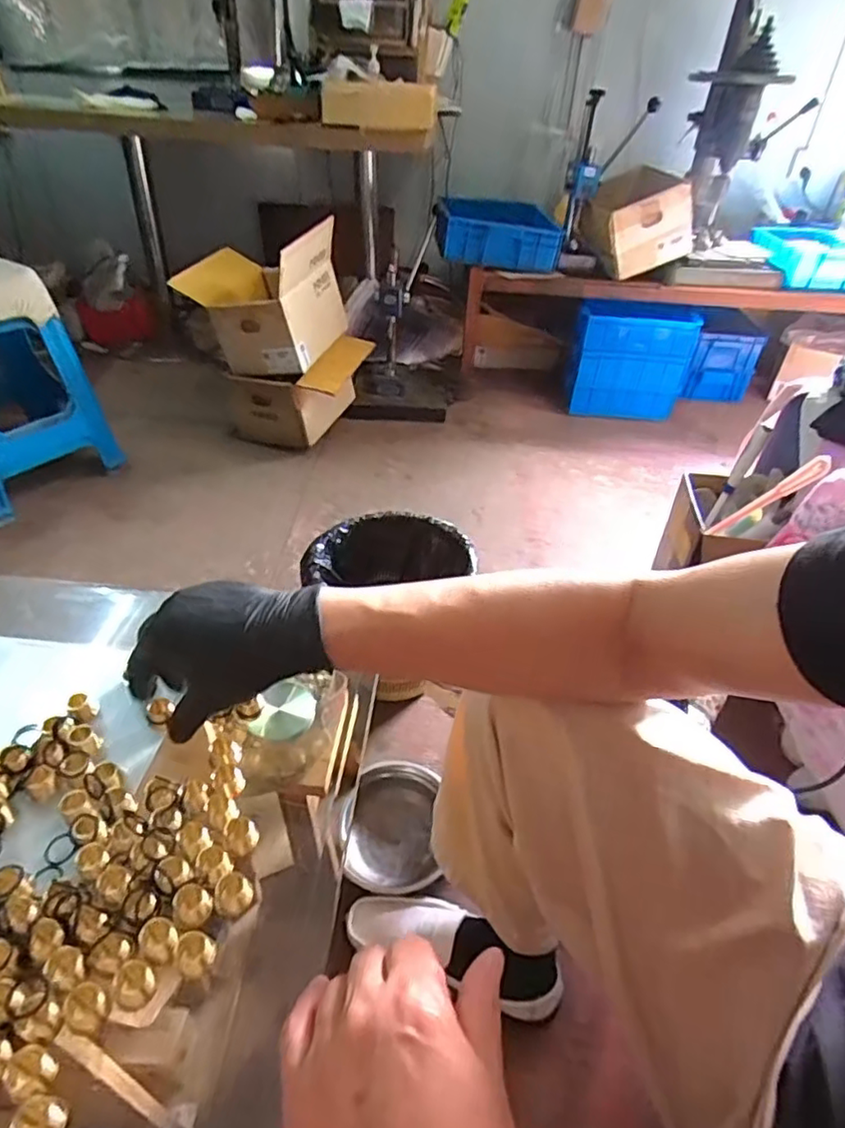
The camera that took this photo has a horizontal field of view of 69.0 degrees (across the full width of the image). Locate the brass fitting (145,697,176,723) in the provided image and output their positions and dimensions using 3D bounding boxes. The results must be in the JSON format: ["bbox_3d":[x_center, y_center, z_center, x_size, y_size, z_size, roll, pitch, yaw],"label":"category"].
[{"bbox_3d":[-0.192,0.106,0.449,0.019,0.013,0.013,-22,45,-28],"label":"brass fitting"}]

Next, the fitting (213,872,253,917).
[{"bbox_3d":[-0.111,0.194,0.361,0.022,0.014,0.018,-15,42,-21],"label":"fitting"}]

